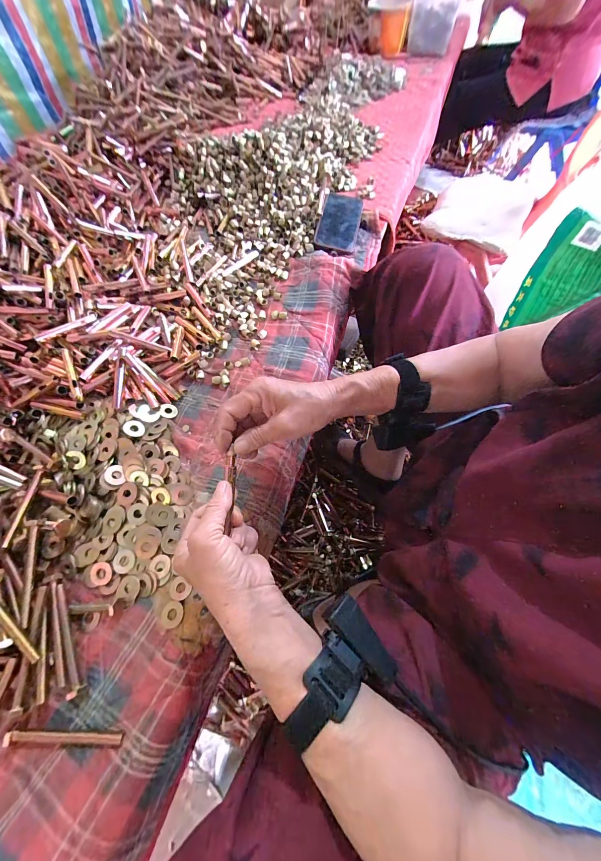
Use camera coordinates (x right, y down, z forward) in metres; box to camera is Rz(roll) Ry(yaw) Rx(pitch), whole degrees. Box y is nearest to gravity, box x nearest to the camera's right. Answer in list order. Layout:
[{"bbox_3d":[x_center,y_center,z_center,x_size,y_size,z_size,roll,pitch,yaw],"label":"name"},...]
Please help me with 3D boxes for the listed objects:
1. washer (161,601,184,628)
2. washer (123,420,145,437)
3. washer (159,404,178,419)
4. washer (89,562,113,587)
[{"bbox_3d":[-0.133,0.192,0.315,0.025,0.004,0.024,-3,58,12],"label":"washer"},{"bbox_3d":[-0.219,-0.004,0.396,0.027,0.004,0.022,31,67,16],"label":"washer"},{"bbox_3d":[-0.185,-0.028,0.426,0.023,0.004,0.023,11,60,-26],"label":"washer"},{"bbox_3d":[-0.224,0.161,0.340,0.026,0.006,0.024,-1,62,1],"label":"washer"}]

